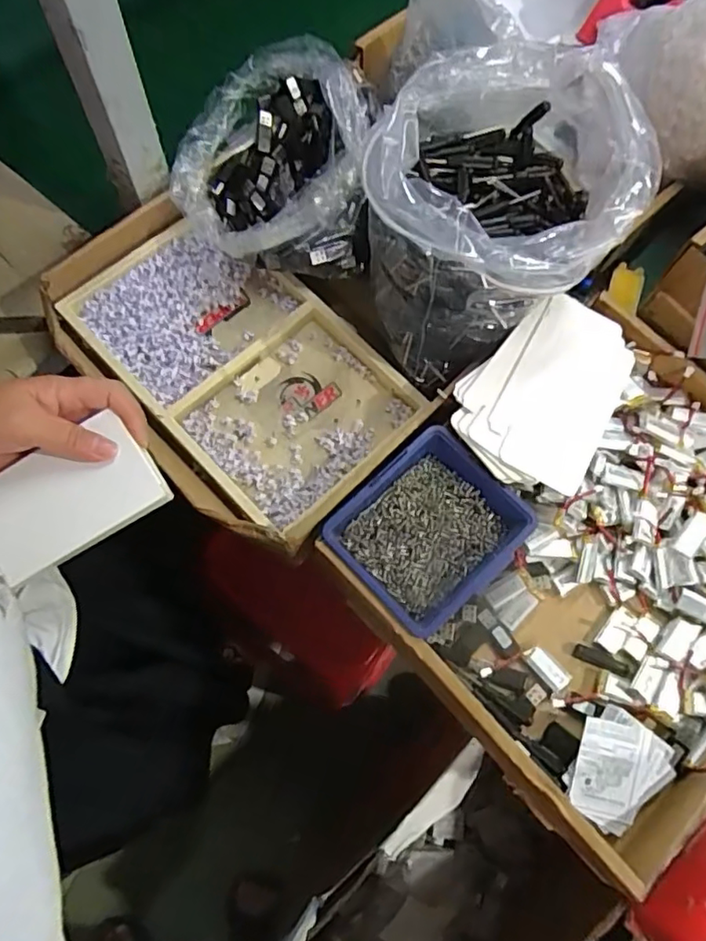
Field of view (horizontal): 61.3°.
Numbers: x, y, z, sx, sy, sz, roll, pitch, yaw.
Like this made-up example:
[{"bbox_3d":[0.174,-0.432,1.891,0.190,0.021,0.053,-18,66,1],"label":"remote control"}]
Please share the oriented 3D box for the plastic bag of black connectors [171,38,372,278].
[{"bbox_3d":[-0.083,-0.300,0.569,0.182,0.102,0.199,-4,71,-4],"label":"plastic bag of black connectors"}]

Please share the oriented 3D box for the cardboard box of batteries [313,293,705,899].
[{"bbox_3d":[0.211,0.066,0.503,0.375,0.085,0.350,-43,78,-15],"label":"cardboard box of batteries"}]

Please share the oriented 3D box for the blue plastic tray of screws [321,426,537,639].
[{"bbox_3d":[0.062,0.054,0.506,0.141,0.048,0.127,-43,78,-15],"label":"blue plastic tray of screws"}]

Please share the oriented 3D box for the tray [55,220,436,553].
[{"bbox_3d":[-0.110,-0.102,0.569,0.340,0.041,0.206,42,75,11],"label":"tray"}]

